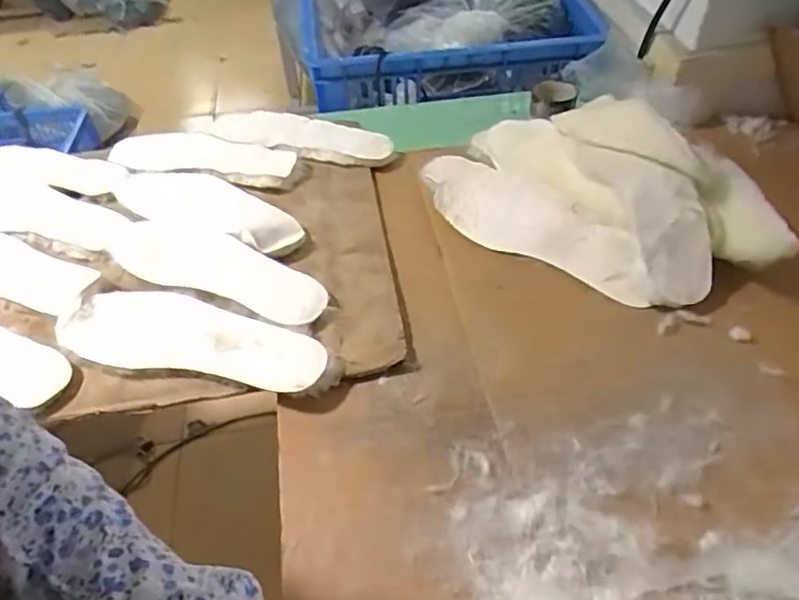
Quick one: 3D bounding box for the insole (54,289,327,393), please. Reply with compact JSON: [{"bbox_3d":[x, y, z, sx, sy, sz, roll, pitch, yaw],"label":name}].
[{"bbox_3d":[-0.200,0.030,0.572,0.275,0.016,0.086,9,48,12],"label":"insole"}]

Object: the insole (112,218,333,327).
[{"bbox_3d":[-0.200,-0.041,0.644,0.284,0.015,0.083,19,51,20],"label":"insole"}]

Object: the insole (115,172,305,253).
[{"bbox_3d":[-0.230,-0.116,0.717,0.262,0.022,0.090,18,51,19],"label":"insole"}]

